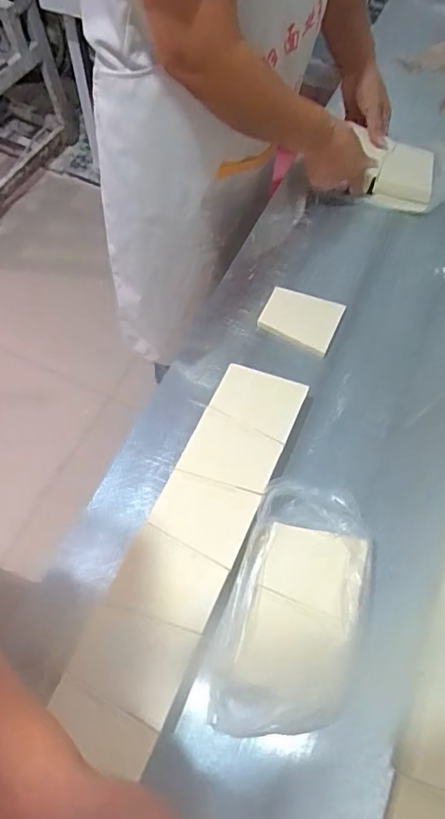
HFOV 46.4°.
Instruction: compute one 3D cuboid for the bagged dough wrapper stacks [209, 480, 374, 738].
[{"bbox_3d":[0.077,0.199,0.519,0.135,0.047,0.239,17,63,7],"label":"bagged dough wrapper stacks"}]

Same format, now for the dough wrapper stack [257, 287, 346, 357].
[{"bbox_3d":[0.104,-0.123,0.698,0.100,0.017,0.086,22,64,9],"label":"dough wrapper stack"}]

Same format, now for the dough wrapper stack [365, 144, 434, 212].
[{"bbox_3d":[0.289,-0.369,0.826,0.088,0.041,0.111,17,63,7],"label":"dough wrapper stack"}]

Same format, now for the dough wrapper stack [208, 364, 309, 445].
[{"bbox_3d":[0.041,-0.006,0.628,0.101,0.044,0.078,24,64,10],"label":"dough wrapper stack"}]

